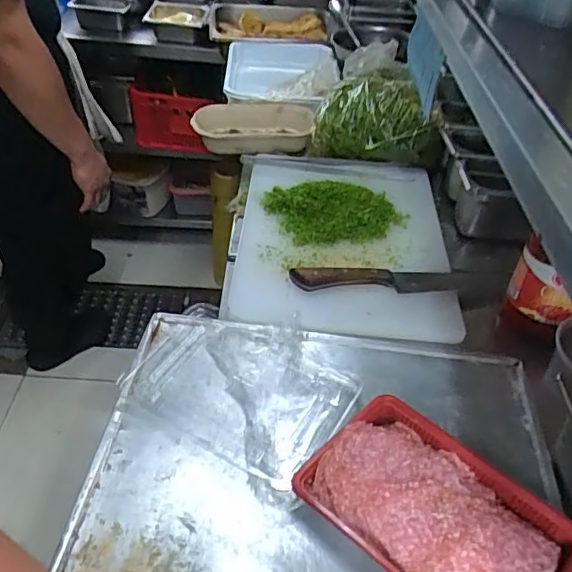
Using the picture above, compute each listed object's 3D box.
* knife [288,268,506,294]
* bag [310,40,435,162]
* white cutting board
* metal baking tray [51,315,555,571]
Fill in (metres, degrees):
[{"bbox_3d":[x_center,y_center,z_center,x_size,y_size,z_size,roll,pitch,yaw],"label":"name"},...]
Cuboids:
[{"bbox_3d":[0.155,-0.009,0.745,0.292,0.018,0.040,-1,44,-5],"label":"knife"},{"bbox_3d":[0.164,-0.338,1.021,0.209,0.104,0.232,9,42,3],"label":"bag"},{"bbox_3d":[0.076,-0.075,0.828,0.300,0.027,0.395,3,44,-1],"label":"white cutting board"},{"bbox_3d":[0.042,0.175,0.563,0.449,0.024,0.330,7,44,3],"label":"metal baking tray"}]

